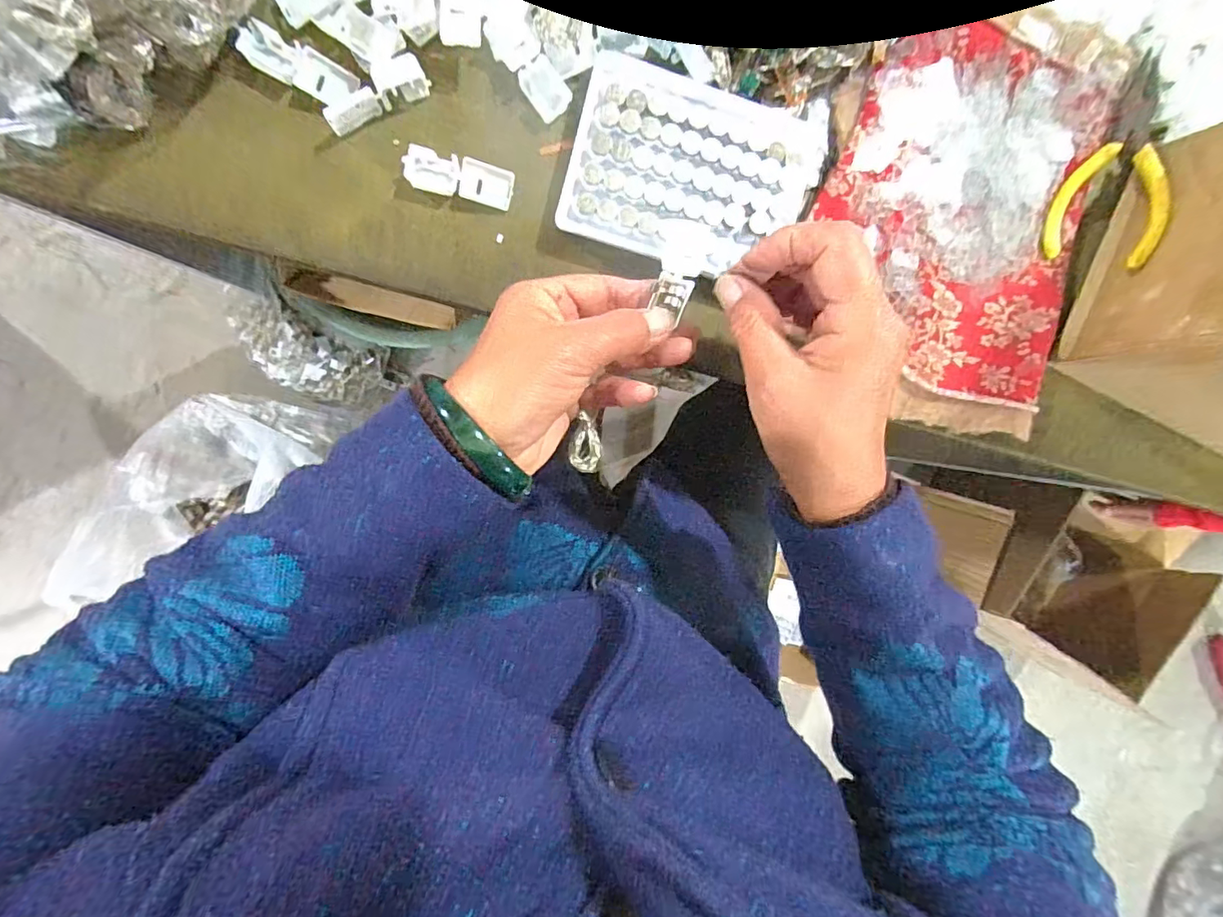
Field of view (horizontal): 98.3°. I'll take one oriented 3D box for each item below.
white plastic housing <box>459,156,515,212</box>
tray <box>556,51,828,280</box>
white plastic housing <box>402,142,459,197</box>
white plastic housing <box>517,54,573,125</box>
[{"bbox_3d":[-0.067,-0.148,0.286,0.027,0.010,0.019,14,94,-8],"label":"white plastic housing"},{"bbox_3d":[0.046,-0.157,0.292,0.132,0.010,0.095,14,94,-8],"label":"tray"},{"bbox_3d":[-0.095,-0.154,0.282,0.027,0.009,0.021,10,95,-8],"label":"white plastic housing"},{"bbox_3d":[-0.036,-0.200,0.286,0.020,0.009,0.026,-44,99,-1],"label":"white plastic housing"}]

